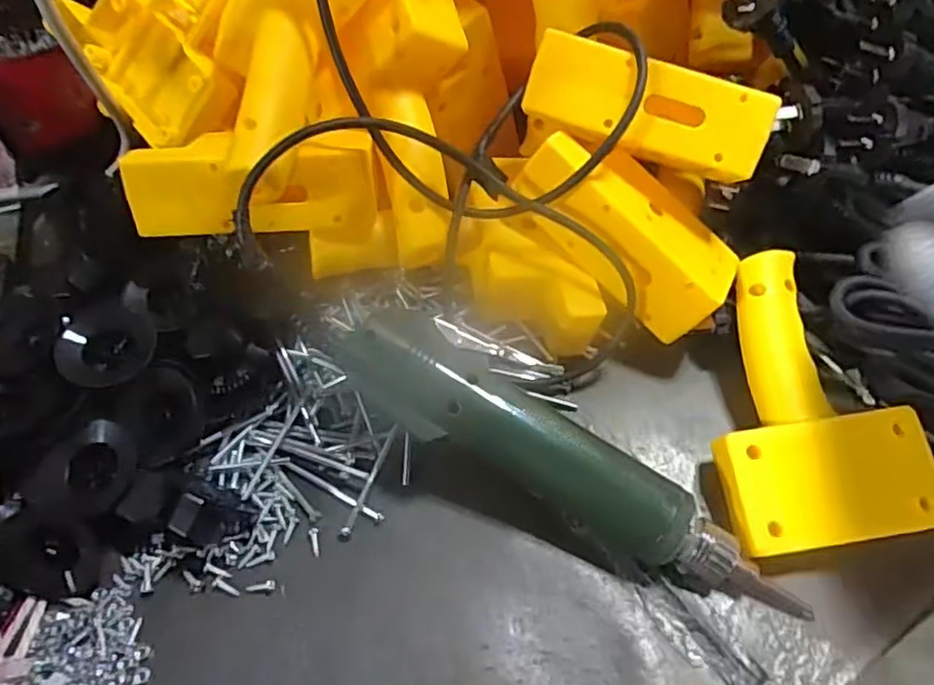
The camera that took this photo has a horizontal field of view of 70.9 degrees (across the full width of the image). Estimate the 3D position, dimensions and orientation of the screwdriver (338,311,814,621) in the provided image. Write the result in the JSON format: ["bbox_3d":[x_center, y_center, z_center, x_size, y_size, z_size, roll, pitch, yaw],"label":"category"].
[{"bbox_3d":[0.045,0.062,0.323,0.256,0.043,0.043,32,62,4],"label":"screwdriver"}]

